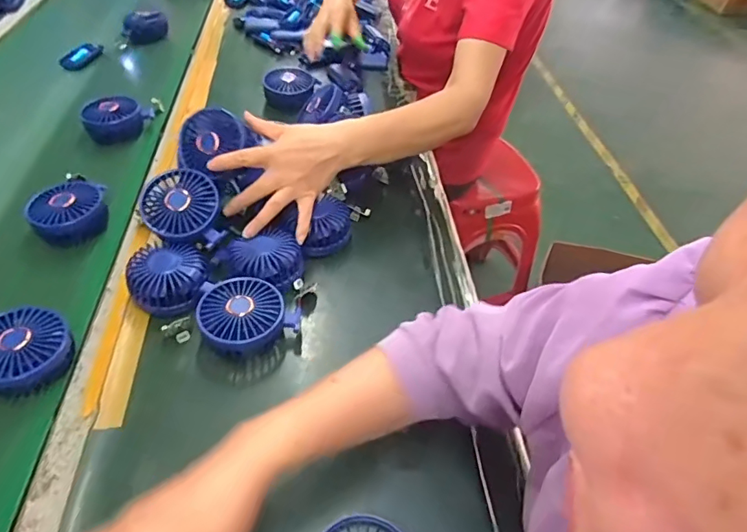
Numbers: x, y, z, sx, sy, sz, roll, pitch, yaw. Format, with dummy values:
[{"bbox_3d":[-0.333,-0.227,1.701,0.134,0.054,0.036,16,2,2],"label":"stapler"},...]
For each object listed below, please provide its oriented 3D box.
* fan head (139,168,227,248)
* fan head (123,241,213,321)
[{"bbox_3d":[-0.227,-0.069,0.592,0.089,0.039,0.091,-4,72,-7],"label":"fan head"},{"bbox_3d":[-0.232,0.013,0.562,0.084,0.040,0.081,-21,51,-21],"label":"fan head"}]

